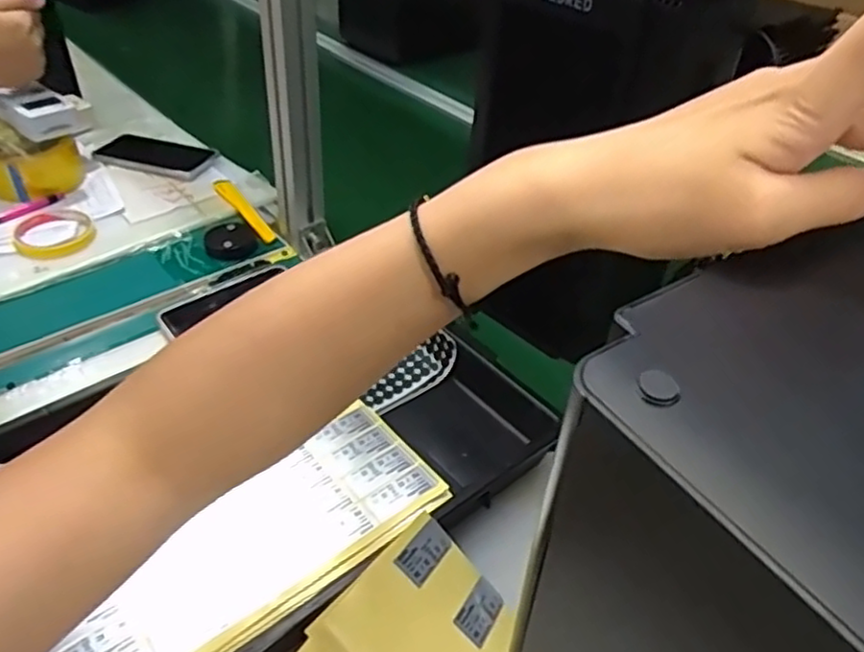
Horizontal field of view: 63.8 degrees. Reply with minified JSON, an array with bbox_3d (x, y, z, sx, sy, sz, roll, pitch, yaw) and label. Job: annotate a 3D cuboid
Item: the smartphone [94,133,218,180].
[{"bbox_3d":[-0.388,-0.244,0.991,0.172,0.016,0.089,18,41,15],"label":"smartphone"}]

